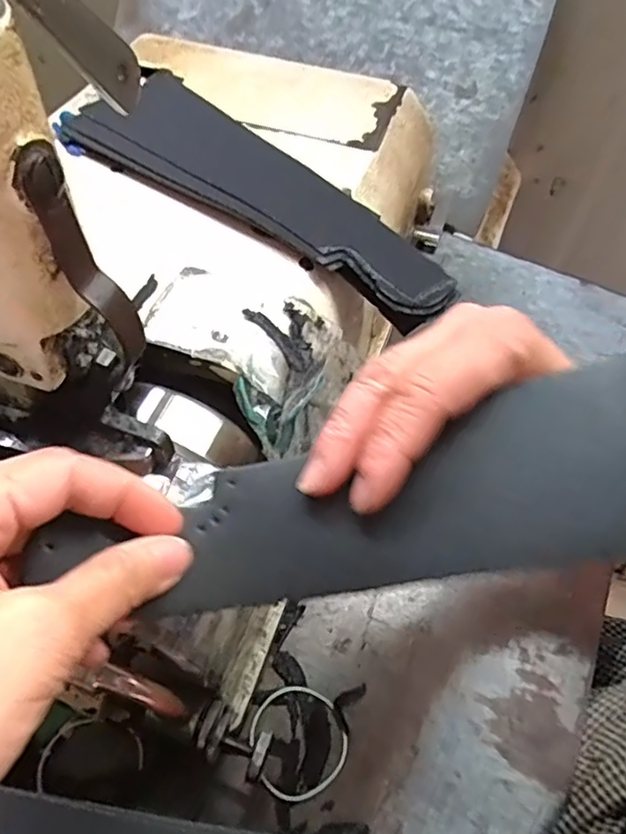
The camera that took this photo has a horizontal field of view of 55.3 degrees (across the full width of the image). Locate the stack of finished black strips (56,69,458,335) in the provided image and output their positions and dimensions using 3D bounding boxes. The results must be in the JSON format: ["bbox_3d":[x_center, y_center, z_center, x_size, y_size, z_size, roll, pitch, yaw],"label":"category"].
[{"bbox_3d":[-0.032,-0.148,0.381,0.281,0.016,0.090,33,59,19],"label":"stack of finished black strips"}]

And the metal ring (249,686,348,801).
[{"bbox_3d":[-0.008,0.175,0.325,0.051,0.004,0.054,2,54,-3],"label":"metal ring"}]

